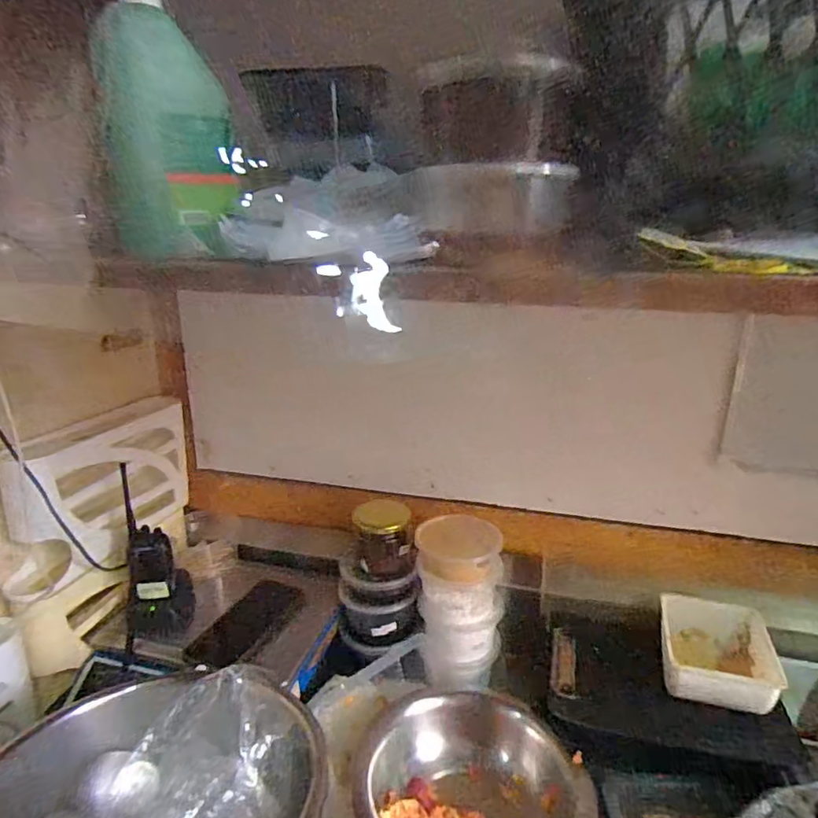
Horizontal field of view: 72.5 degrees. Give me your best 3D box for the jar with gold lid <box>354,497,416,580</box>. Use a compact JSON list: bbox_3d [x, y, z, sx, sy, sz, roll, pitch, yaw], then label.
[{"bbox_3d":[-0.038,0.180,0.798,0.081,0.091,0.080,-4,18,-12],"label":"jar with gold lid"}]

